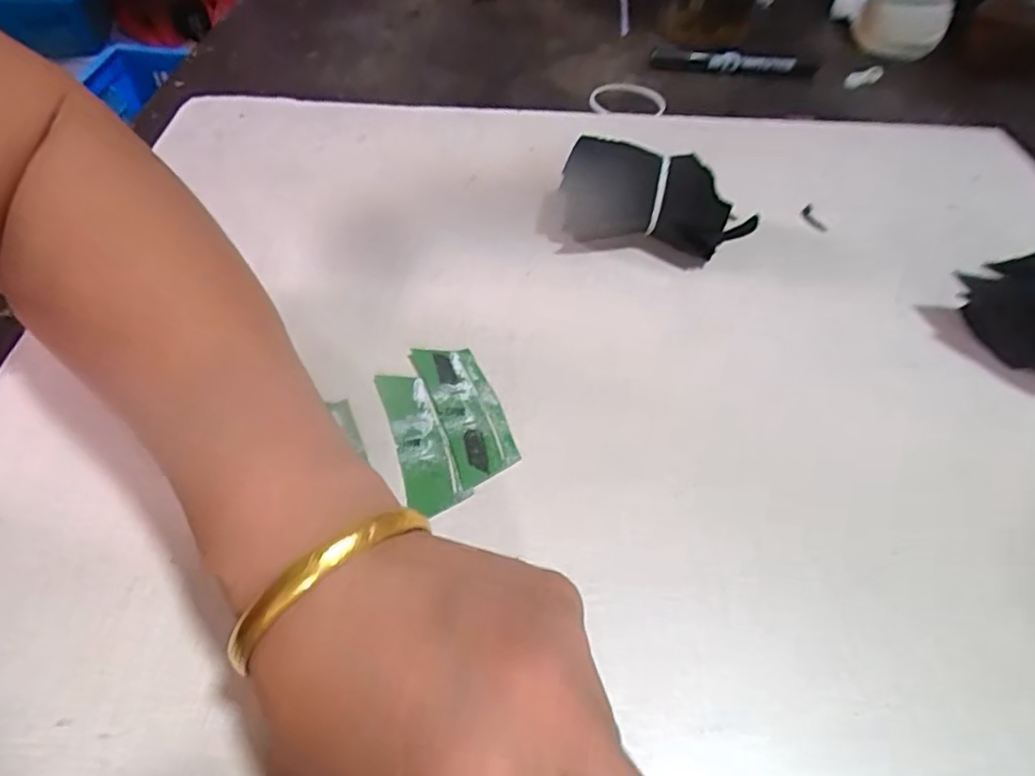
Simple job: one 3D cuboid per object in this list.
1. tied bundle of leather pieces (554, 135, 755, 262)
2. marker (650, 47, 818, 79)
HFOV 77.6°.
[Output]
[{"bbox_3d":[0.078,-0.102,0.354,0.109,0.044,0.048,14,51,8],"label":"tied bundle of leather pieces"},{"bbox_3d":[0.173,-0.261,0.514,0.127,0.015,0.019,11,50,6],"label":"marker"}]

